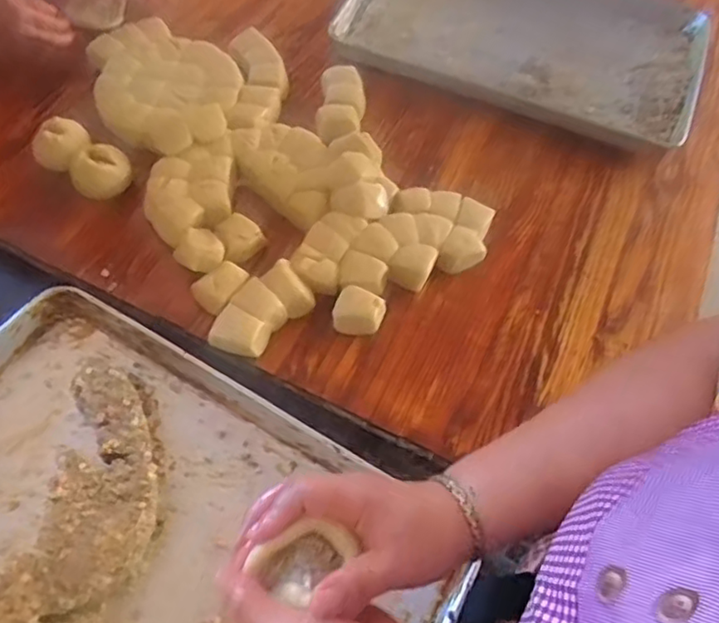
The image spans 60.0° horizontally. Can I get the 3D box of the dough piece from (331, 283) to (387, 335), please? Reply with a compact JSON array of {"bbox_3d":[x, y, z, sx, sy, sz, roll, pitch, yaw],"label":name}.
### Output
[{"bbox_3d":[0.000,0.001,0.775,0.065,0.050,0.055,0,56,-2],"label":"dough piece"}]

